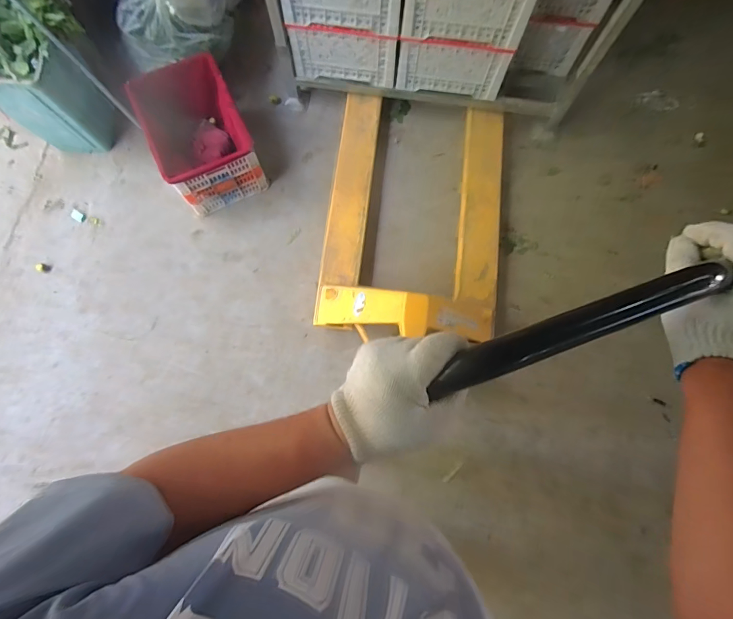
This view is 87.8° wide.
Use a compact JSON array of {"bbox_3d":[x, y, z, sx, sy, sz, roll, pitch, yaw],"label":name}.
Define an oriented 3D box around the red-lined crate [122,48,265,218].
[{"bbox_3d":[-0.664,-0.703,1.514,0.333,0.250,0.514,-26,80,-4],"label":"red-lined crate"}]

